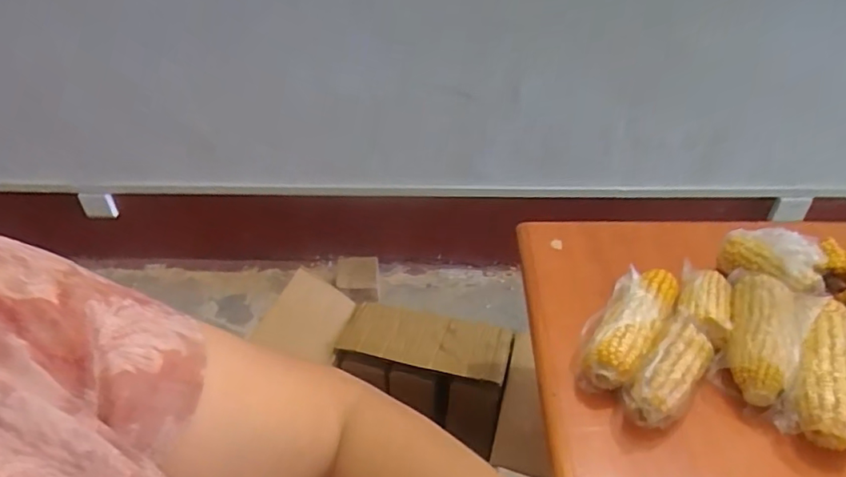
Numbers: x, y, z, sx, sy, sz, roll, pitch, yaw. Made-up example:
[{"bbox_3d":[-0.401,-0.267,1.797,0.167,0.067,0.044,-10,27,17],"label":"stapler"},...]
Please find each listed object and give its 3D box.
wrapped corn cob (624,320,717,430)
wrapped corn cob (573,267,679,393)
[{"bbox_3d":[0.207,0.118,0.456,0.048,0.049,0.098,27,46,33],"label":"wrapped corn cob"},{"bbox_3d":[0.196,0.081,0.504,0.059,0.047,0.158,25,45,31],"label":"wrapped corn cob"}]

